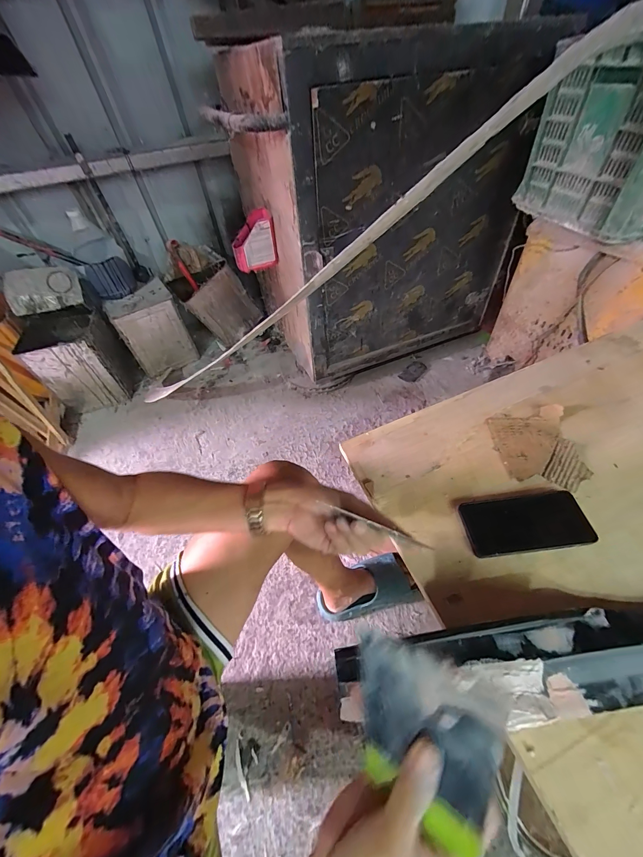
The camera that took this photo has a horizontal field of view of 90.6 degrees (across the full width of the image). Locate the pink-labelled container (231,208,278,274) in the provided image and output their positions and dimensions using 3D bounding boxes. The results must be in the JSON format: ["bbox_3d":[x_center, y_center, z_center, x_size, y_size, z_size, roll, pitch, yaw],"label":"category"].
[{"bbox_3d":[-0.216,-0.592,1.008,0.138,0.135,0.131,-14,51,-6],"label":"pink-labelled container"}]

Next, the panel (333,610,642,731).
[{"bbox_3d":[0.434,0.234,0.348,0.684,0.039,0.088,-8,52,0],"label":"panel"}]

